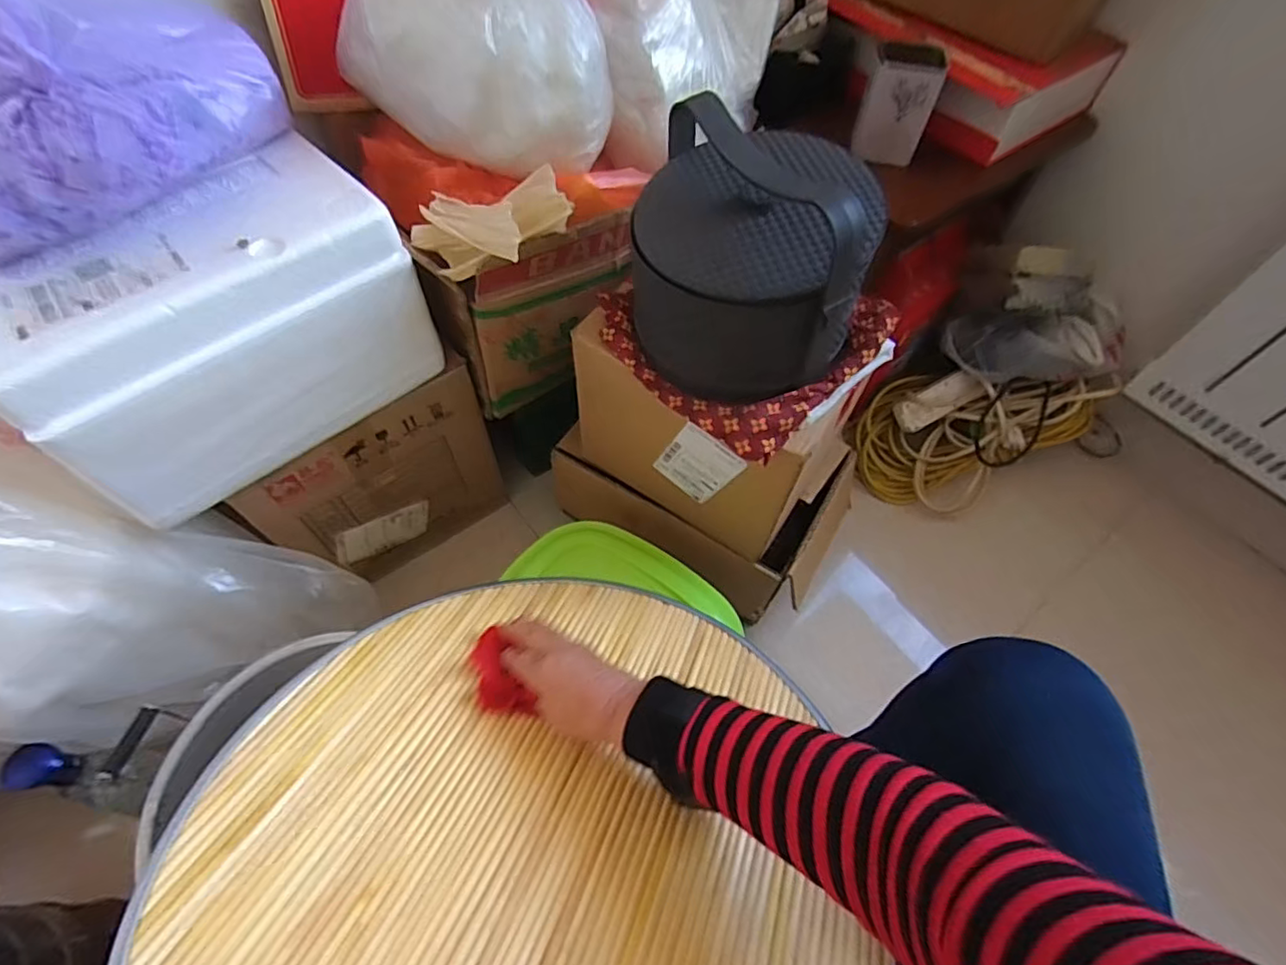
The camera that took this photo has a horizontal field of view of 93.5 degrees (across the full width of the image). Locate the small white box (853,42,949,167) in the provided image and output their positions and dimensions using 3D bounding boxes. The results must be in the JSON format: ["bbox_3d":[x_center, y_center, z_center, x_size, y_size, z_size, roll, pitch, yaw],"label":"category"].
[{"bbox_3d":[0.327,-0.487,0.776,0.083,0.123,0.060,16,59,7],"label":"small white box"}]

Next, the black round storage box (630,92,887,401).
[{"bbox_3d":[0.097,-0.208,0.548,0.205,0.174,0.194,2,58,-2],"label":"black round storage box"}]

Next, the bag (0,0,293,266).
[{"bbox_3d":[-0.476,-0.308,0.500,0.194,0.133,0.320,33,62,16],"label":"bag"}]

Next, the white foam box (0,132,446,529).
[{"bbox_3d":[-0.411,-0.154,0.604,0.328,0.202,0.178,-38,68,-23],"label":"white foam box"}]

